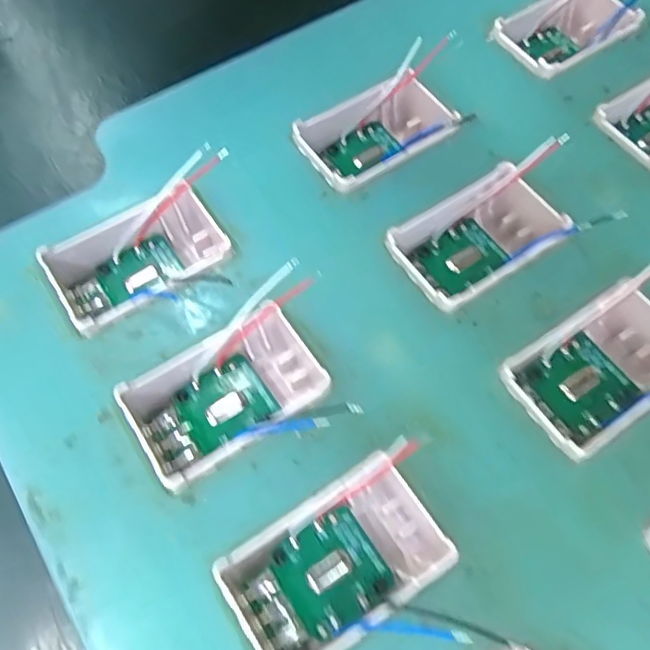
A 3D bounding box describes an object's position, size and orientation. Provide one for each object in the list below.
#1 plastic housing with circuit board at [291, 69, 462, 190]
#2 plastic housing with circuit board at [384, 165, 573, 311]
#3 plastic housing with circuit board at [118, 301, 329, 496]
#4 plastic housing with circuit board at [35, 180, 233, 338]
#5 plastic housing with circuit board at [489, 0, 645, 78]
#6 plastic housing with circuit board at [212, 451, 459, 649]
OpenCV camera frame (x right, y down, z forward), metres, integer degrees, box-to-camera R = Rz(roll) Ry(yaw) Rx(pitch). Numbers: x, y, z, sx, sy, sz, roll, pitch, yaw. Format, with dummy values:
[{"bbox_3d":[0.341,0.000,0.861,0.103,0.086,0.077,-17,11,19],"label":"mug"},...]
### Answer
[{"bbox_3d":[0.011,-0.040,0.126,0.032,0.012,0.019,-32,68,-15],"label":"plastic housing with circuit board"},{"bbox_3d":[0.030,-0.018,0.115,0.037,0.010,0.019,-36,69,-16],"label":"plastic housing with circuit board"},{"bbox_3d":[-0.017,0.013,0.100,0.031,0.010,0.020,-31,67,-14],"label":"plastic housing with circuit board"},{"bbox_3d":[-0.034,-0.012,0.112,0.032,0.014,0.020,-30,67,-14],"label":"plastic housing with circuit board"},{"bbox_3d":[0.058,-0.070,0.140,0.038,0.011,0.020,-31,68,-14],"label":"plastic housing with circuit board"},{"bbox_3d":[0.002,0.036,0.088,0.031,0.011,0.019,-31,68,-14],"label":"plastic housing with circuit board"}]

